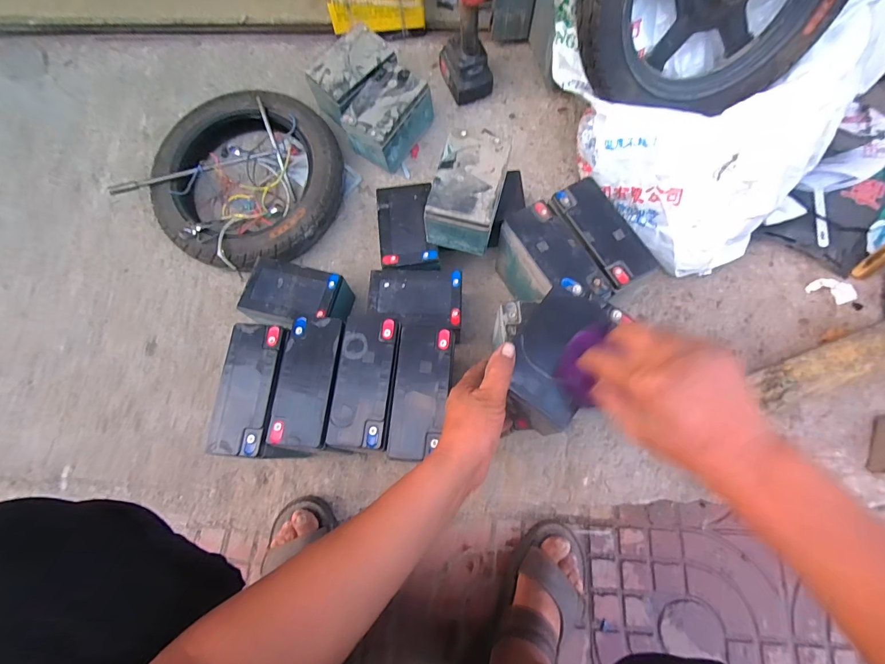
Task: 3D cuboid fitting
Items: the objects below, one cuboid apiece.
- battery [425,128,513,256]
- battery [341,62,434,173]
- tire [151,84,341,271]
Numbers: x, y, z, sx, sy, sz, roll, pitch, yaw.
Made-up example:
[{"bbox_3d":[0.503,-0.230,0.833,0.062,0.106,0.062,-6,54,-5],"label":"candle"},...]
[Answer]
[{"bbox_3d":[0.040,-0.214,0.623,0.099,0.097,0.154,14,71,7],"label":"battery"},{"bbox_3d":[-0.103,-0.407,0.755,0.104,0.095,0.156,36,75,14],"label":"battery"},{"bbox_3d":[-0.366,-0.291,0.768,0.348,0.084,0.346,-1,70,2],"label":"tire"}]

